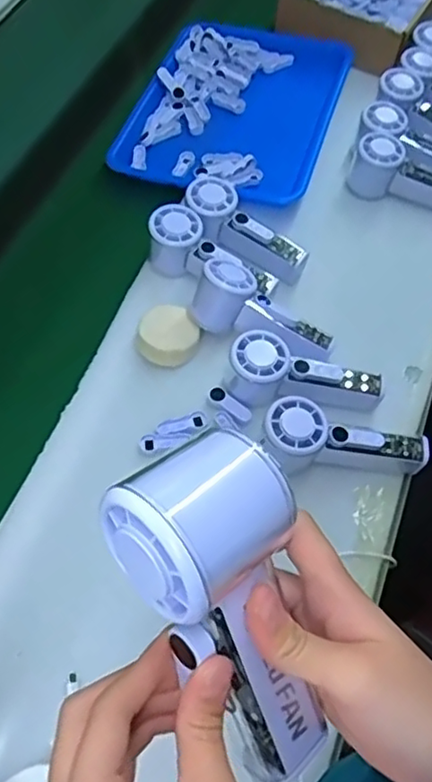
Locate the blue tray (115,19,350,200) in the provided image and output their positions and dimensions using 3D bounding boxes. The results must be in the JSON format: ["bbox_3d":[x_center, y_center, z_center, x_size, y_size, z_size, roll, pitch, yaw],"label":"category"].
[{"bbox_3d":[0.029,-0.384,0.836,0.249,0.028,0.328,17,62,6],"label":"blue tray"}]

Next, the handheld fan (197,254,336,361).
[{"bbox_3d":[0.053,-0.088,0.636,0.145,0.053,0.068,21,62,8],"label":"handheld fan"}]

